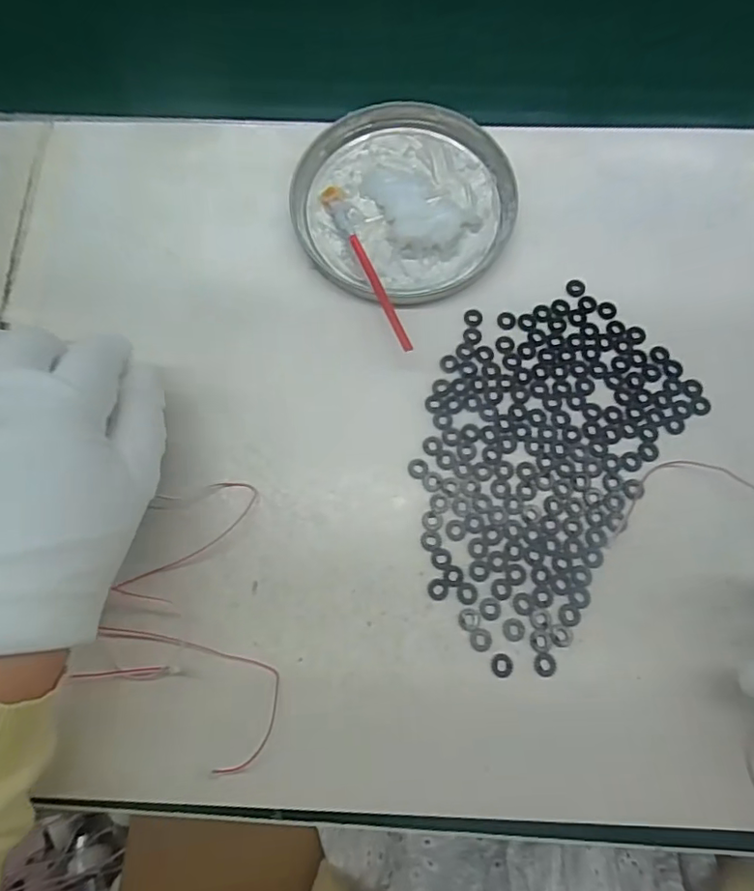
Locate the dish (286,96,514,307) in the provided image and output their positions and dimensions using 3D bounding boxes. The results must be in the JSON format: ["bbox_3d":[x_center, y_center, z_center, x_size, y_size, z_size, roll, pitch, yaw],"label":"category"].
[{"bbox_3d":[0.016,-0.147,0.325,0.126,0.014,0.129,-1,73,2],"label":"dish"}]

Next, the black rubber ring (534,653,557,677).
[{"bbox_3d":[0.079,0.103,0.254,0.010,0.004,0.010,-1,73,2],"label":"black rubber ring"}]

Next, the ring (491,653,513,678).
[{"bbox_3d":[0.059,0.104,0.255,0.010,0.004,0.010,-1,73,2],"label":"ring"}]

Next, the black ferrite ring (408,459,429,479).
[{"bbox_3d":[0.022,0.012,0.284,0.011,0.004,0.011,-1,73,2],"label":"black ferrite ring"}]

